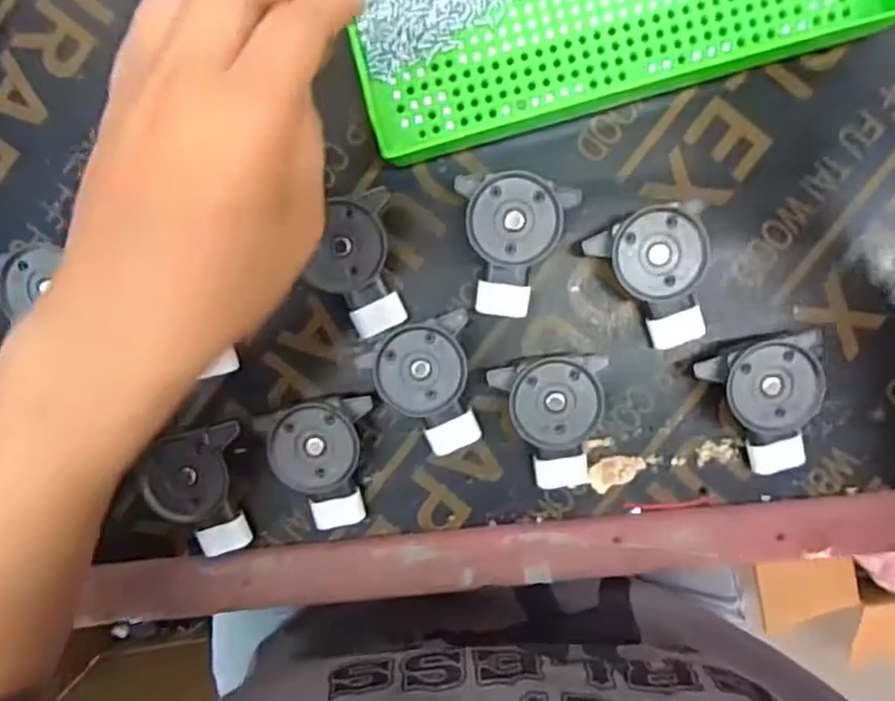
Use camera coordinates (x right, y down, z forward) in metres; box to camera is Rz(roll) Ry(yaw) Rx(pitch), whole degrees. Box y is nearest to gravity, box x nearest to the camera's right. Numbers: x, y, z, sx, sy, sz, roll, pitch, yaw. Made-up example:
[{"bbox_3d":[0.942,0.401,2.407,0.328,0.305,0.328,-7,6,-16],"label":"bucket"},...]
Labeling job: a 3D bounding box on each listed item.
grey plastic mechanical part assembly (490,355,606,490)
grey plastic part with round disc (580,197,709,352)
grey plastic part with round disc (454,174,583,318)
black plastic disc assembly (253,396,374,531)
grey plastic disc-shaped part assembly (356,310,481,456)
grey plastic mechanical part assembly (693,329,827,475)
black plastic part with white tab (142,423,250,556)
[{"bbox_3d":[0.049,0.037,0.340,0.051,0.028,0.068,-3,94,3],"label":"grey plastic mechanical part assembly"},{"bbox_3d":[0.097,-0.033,0.332,0.051,0.027,0.066,-15,94,4],"label":"grey plastic part with round disc"},{"bbox_3d":[0.035,-0.050,0.333,0.053,0.028,0.065,-3,94,3],"label":"grey plastic part with round disc"},{"bbox_3d":[-0.057,0.056,0.346,0.050,0.029,0.066,-14,94,4],"label":"black plastic disc assembly"},{"bbox_3d":[-0.010,0.019,0.340,0.050,0.025,0.066,-14,94,4],"label":"grey plastic disc-shaped part assembly"},{"bbox_3d":[0.153,0.027,0.334,0.052,0.029,0.066,-10,94,4],"label":"grey plastic mechanical part assembly"},{"bbox_3d":[-0.124,0.070,0.349,0.041,0.033,0.066,-1,94,3],"label":"black plastic part with white tab"}]

